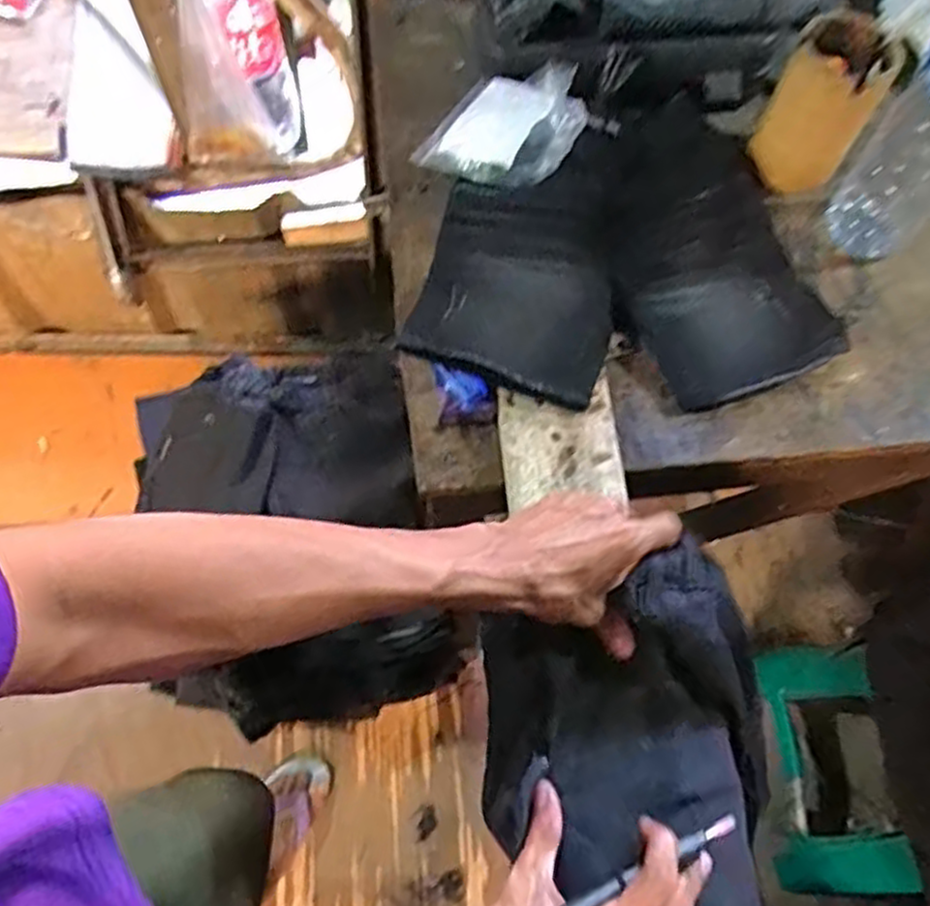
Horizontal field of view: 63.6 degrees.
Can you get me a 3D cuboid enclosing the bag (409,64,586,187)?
[{"bbox_3d":[0.036,-0.320,0.737,0.155,0.056,0.136,15,68,4],"label":"bag"}]

